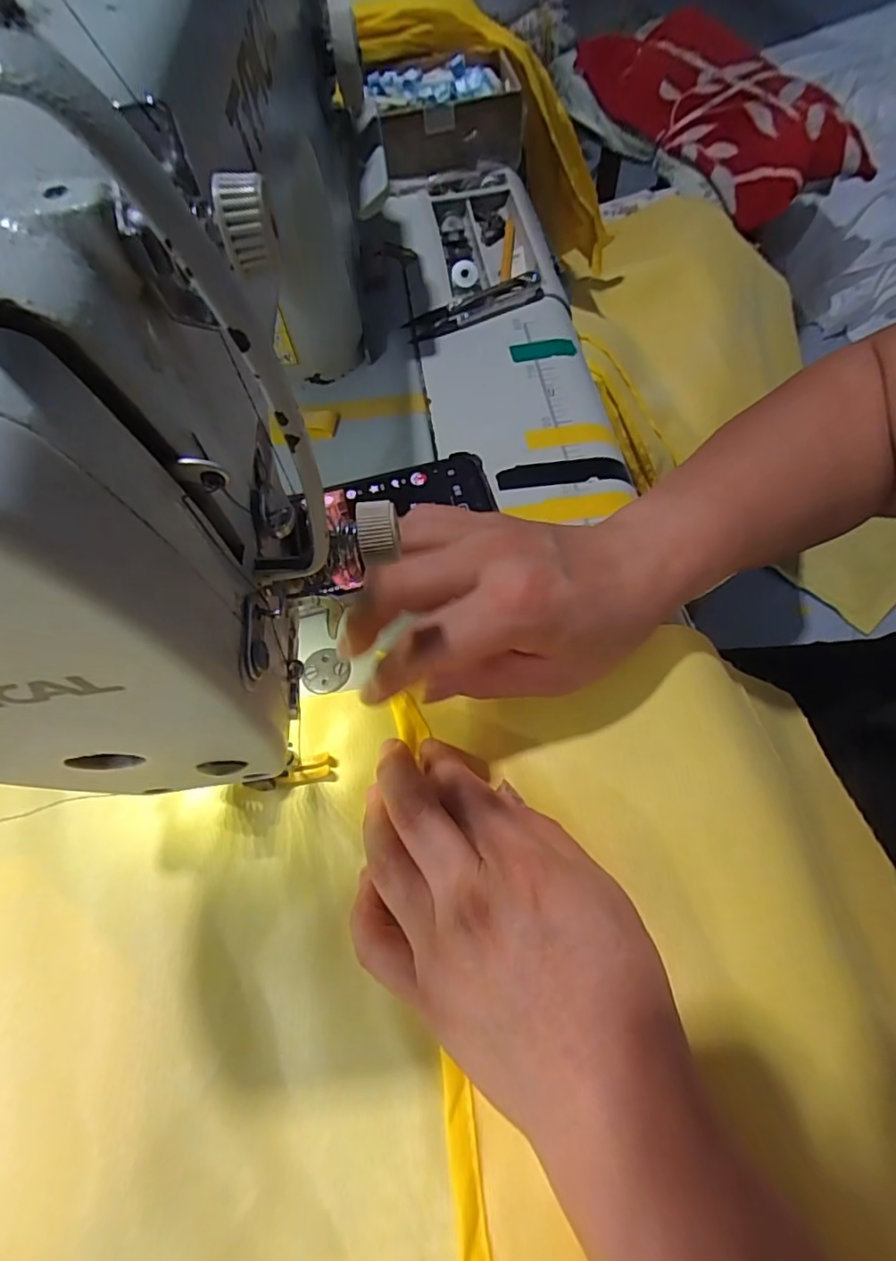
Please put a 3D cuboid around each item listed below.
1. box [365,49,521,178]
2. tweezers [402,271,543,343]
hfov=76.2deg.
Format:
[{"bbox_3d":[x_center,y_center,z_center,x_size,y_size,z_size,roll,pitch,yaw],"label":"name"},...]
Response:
[{"bbox_3d":[-0.006,-0.464,0.520,0.144,0.061,0.118,-12,61,-3],"label":"box"},{"bbox_3d":[0.020,-0.234,0.413,0.101,0.014,0.021,-20,62,-8],"label":"tweezers"}]

